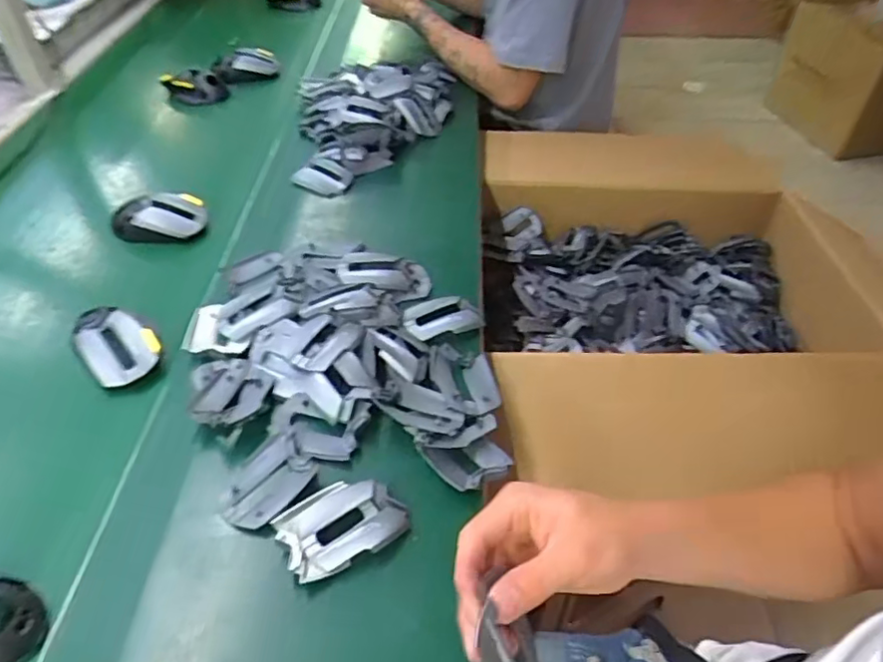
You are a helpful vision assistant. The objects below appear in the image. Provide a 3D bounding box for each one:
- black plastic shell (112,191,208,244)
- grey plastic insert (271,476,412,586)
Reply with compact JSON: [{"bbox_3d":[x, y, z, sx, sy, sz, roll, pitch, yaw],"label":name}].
[{"bbox_3d":[-0.350,-0.139,0.738,0.116,0.033,0.057,-5,46,-6],"label":"black plastic shell"},{"bbox_3d":[-0.077,0.156,0.478,0.095,0.023,0.065,-19,49,-19],"label":"grey plastic insert"}]

